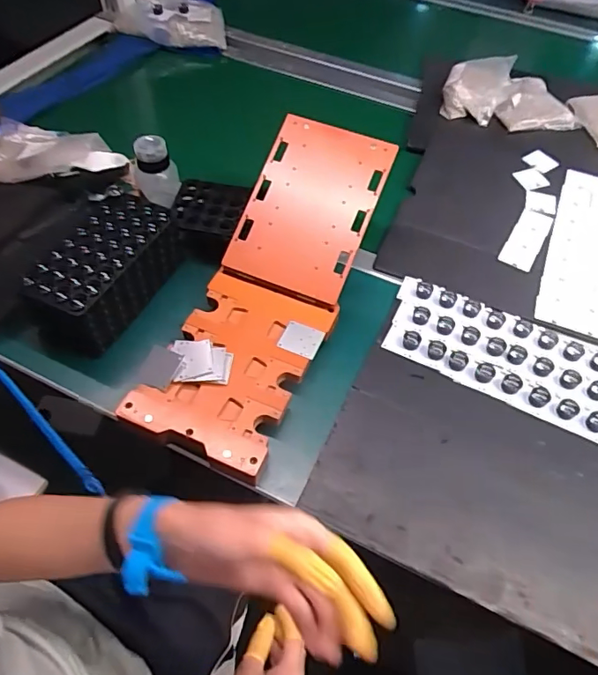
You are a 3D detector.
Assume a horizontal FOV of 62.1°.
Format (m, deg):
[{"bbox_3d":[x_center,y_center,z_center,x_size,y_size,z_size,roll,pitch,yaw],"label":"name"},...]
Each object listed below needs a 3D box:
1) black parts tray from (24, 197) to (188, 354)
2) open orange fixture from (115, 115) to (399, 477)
[{"bbox_3d":[-0.248,-0.091,0.633,0.113,0.075,0.201,16,55,9],"label":"black parts tray"},{"bbox_3d":[-0.029,-0.075,0.623,0.166,0.060,0.459,21,71,10],"label":"open orange fixture"}]

